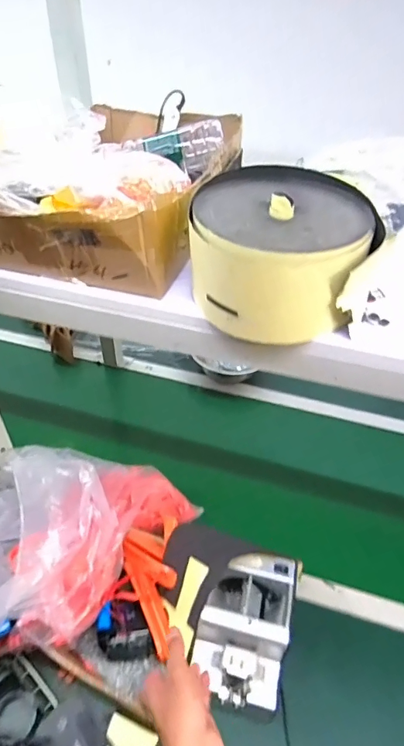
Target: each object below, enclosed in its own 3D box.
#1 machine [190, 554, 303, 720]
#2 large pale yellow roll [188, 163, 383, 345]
[{"bbox_3d":[0.063,0.365,0.637,0.123,0.122,0.174,12,43,11],"label":"machine"},{"bbox_3d":[0.083,-0.138,0.497,0.180,0.116,0.180,2,42,1],"label":"large pale yellow roll"}]

